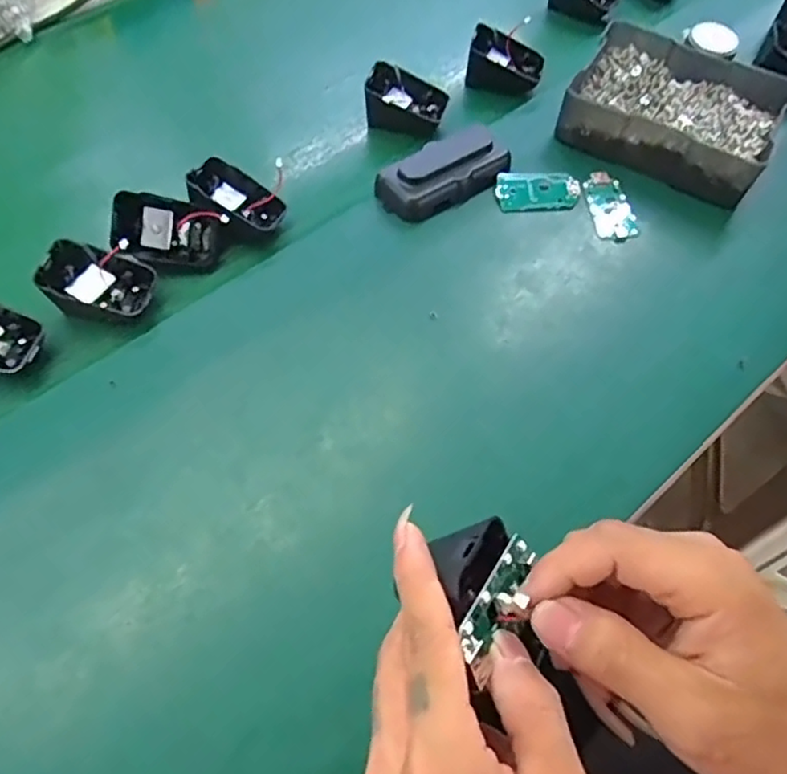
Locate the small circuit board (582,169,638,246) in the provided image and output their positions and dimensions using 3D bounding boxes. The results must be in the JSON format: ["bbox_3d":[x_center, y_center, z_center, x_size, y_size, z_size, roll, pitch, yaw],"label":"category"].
[{"bbox_3d":[0.168,-0.141,0.492,0.031,0.006,0.066,-9,63,-3],"label":"small circuit board"}]

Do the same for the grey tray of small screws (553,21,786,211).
[{"bbox_3d":[0.230,-0.228,0.517,0.159,0.040,0.131,28,67,15],"label":"grey tray of small screws"}]

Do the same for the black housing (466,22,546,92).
[{"bbox_3d":[0.100,-0.289,0.563,0.066,0.035,0.046,15,62,4],"label":"black housing"}]

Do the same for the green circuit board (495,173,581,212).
[{"bbox_3d":[0.113,-0.153,0.494,0.064,0.006,0.031,-4,79,-6],"label":"green circuit board"}]

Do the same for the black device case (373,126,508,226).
[{"bbox_3d":[0.040,-0.167,0.494,0.103,0.030,0.052,-35,67,-15],"label":"black device case"}]

